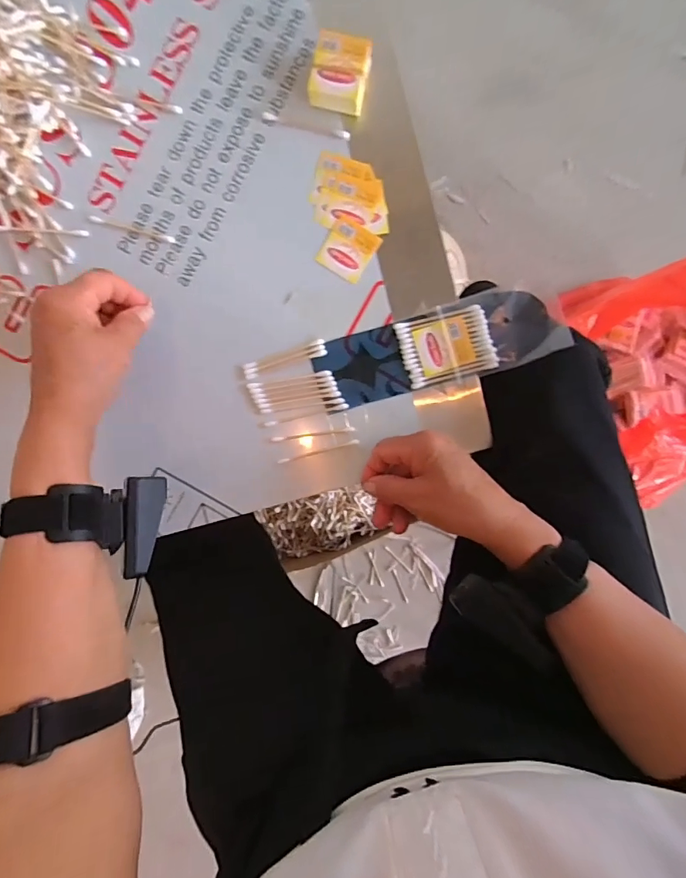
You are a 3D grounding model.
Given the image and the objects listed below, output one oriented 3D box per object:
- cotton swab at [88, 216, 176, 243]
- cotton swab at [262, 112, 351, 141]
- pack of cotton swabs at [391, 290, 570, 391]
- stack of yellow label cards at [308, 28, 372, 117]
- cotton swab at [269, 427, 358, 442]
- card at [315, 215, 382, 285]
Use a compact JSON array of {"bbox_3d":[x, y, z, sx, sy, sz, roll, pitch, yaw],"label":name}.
[{"bbox_3d":[-0.177,-0.177,0.380,0.073,0.004,0.005,15,93,0],"label":"cotton swab"},{"bbox_3d":[-0.030,-0.257,0.370,0.073,0.004,0.007,14,93,0],"label":"cotton swab"},{"bbox_3d":[0.113,-0.086,0.373,0.129,0.020,0.064,-16,93,2],"label":"pack of cotton swabs"},{"bbox_3d":[-0.002,-0.286,0.357,0.041,0.026,0.048,15,93,0],"label":"stack of yellow label cards"},{"bbox_3d":[-0.026,-0.004,0.389,0.072,0.008,0.004,-7,93,1],"label":"cotton swab"},{"bbox_3d":[0.004,-0.159,0.379,0.040,0.004,0.043,30,93,-1],"label":"card"}]

